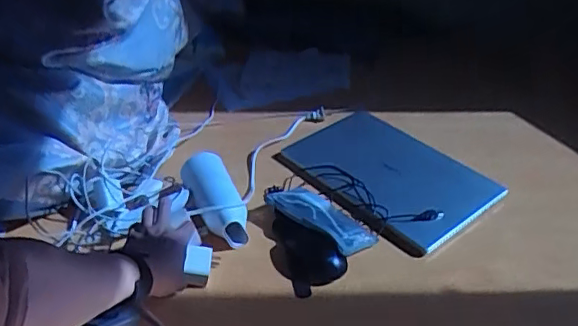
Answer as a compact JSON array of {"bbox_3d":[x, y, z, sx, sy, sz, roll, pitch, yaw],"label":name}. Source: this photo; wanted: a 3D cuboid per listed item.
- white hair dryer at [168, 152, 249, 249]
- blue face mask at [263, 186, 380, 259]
[{"bbox_3d":[-0.127,0.061,0.961,0.076,0.070,0.190,-14,37,-18],"label":"white hair dryer"},{"bbox_3d":[0.043,0.081,0.951,0.091,0.037,0.223,-26,42,-31],"label":"blue face mask"}]

